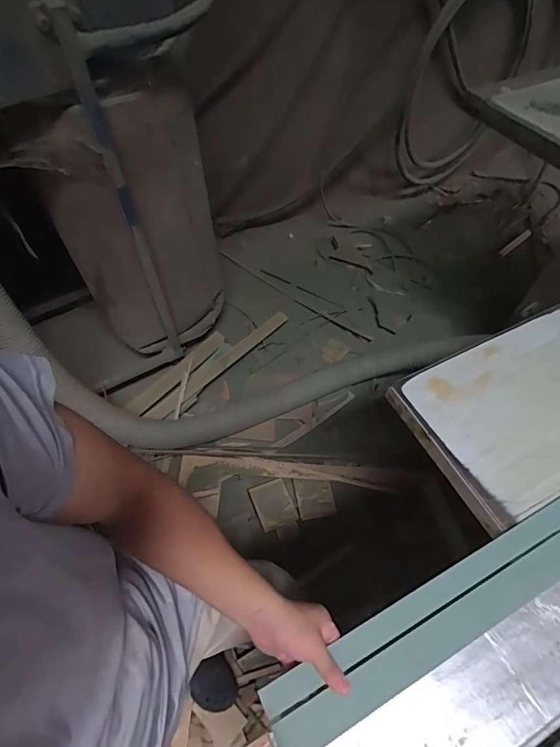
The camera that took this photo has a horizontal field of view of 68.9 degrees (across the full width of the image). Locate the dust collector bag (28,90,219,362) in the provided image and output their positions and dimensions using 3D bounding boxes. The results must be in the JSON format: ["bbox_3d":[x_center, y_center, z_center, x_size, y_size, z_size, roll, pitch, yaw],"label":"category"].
[{"bbox_3d":[-0.451,-0.433,1.346,0.289,0.896,0.399,37,68,26],"label":"dust collector bag"}]

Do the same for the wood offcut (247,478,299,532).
[{"bbox_3d":[-0.022,0.444,1.391,0.124,0.012,0.149,-22,57,-8],"label":"wood offcut"}]

